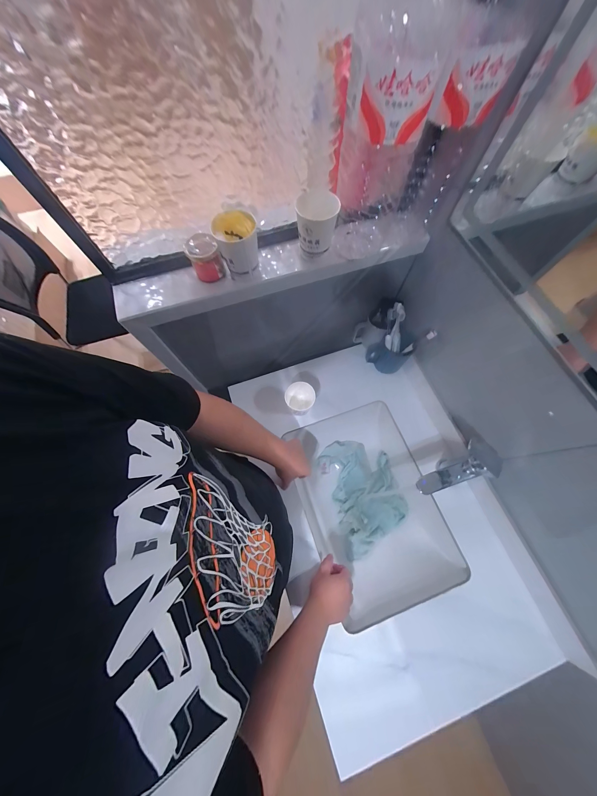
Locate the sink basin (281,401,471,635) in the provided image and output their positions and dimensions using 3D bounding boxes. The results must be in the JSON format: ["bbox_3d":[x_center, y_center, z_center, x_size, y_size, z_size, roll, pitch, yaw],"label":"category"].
[{"bbox_3d":[0.182,0.263,0.666,0.320,0.132,0.439,-19,70,-7],"label":"sink basin"}]

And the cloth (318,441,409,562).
[{"bbox_3d":[0.188,0.264,0.718,0.207,0.049,0.291,-15,69,-6],"label":"cloth"}]

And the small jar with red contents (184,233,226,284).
[{"bbox_3d":[-0.160,-0.240,0.435,0.052,0.061,0.049,0,69,0],"label":"small jar with red contents"}]

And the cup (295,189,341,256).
[{"bbox_3d":[0.031,-0.295,0.429,0.069,0.079,0.063,2,69,1],"label":"cup"}]

